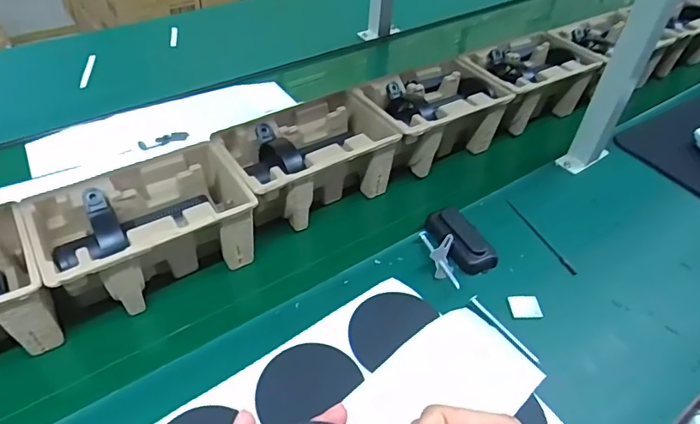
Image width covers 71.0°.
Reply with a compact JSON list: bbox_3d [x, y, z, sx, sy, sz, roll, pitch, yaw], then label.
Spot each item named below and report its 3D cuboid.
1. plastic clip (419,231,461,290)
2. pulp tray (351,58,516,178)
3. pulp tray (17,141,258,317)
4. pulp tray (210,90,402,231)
[{"bbox_3d":[0.118,0.053,0.623,0.028,0.028,0.096,-5,44,-9],"label":"plastic clip"},{"bbox_3d":[0.122,-0.148,0.785,0.215,0.106,0.139,-26,51,-27],"label":"pulp tray"},{"bbox_3d":[-0.237,0.023,0.586,0.222,0.101,0.137,-26,51,-27],"label":"pulp tray"},{"bbox_3d":[-0.057,-0.070,0.693,0.221,0.103,0.138,-24,50,-26],"label":"pulp tray"}]

